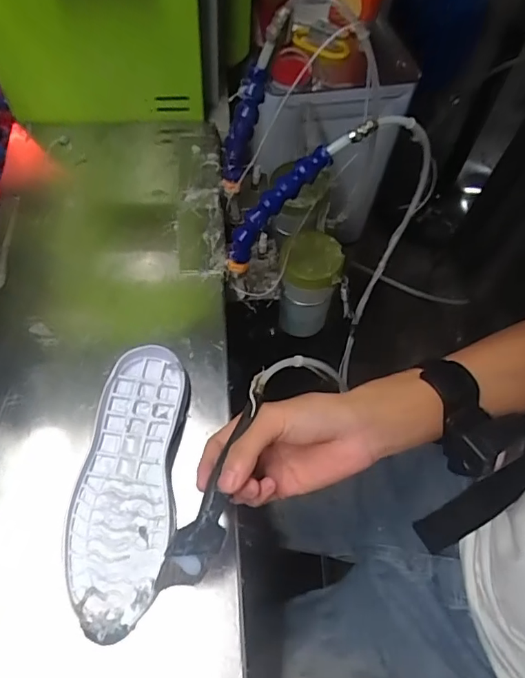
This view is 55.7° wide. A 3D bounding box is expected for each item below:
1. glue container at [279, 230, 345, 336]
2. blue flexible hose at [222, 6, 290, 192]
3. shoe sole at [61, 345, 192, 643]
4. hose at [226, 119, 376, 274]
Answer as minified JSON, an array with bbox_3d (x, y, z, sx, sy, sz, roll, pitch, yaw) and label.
[{"bbox_3d":[0.054,-0.070,0.619,0.073,0.125,0.077,10,61,1],"label":"glue container"},{"bbox_3d":[-0.016,-0.221,0.487,0.029,0.196,0.019,-15,61,-29],"label":"blue flexible hose"},{"bbox_3d":[-0.108,0.112,0.403,0.078,0.022,0.216,9,61,0],"label":"shoe sole"},{"bbox_3d":[0.023,-0.134,0.464,0.189,0.042,0.018,-42,62,24],"label":"hose"}]

